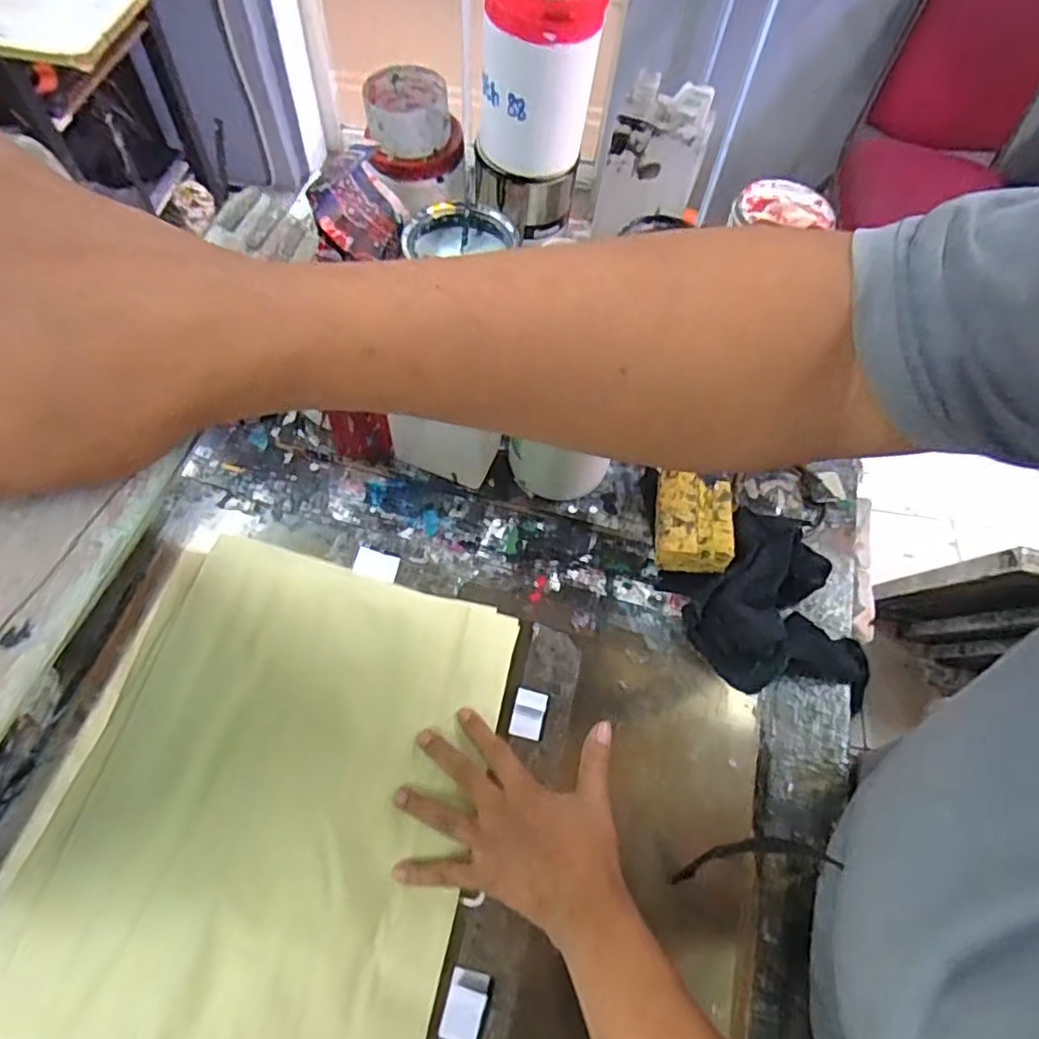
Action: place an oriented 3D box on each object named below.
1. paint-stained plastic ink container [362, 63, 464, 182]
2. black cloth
[{"bbox_3d":[-0.105,-0.395,0.642,0.092,0.061,0.089,-3,63,-7],"label":"paint-stained plastic ink container"},{"bbox_3d":[0.248,0.083,0.601,0.165,0.056,0.155,17,62,4],"label":"black cloth"}]

